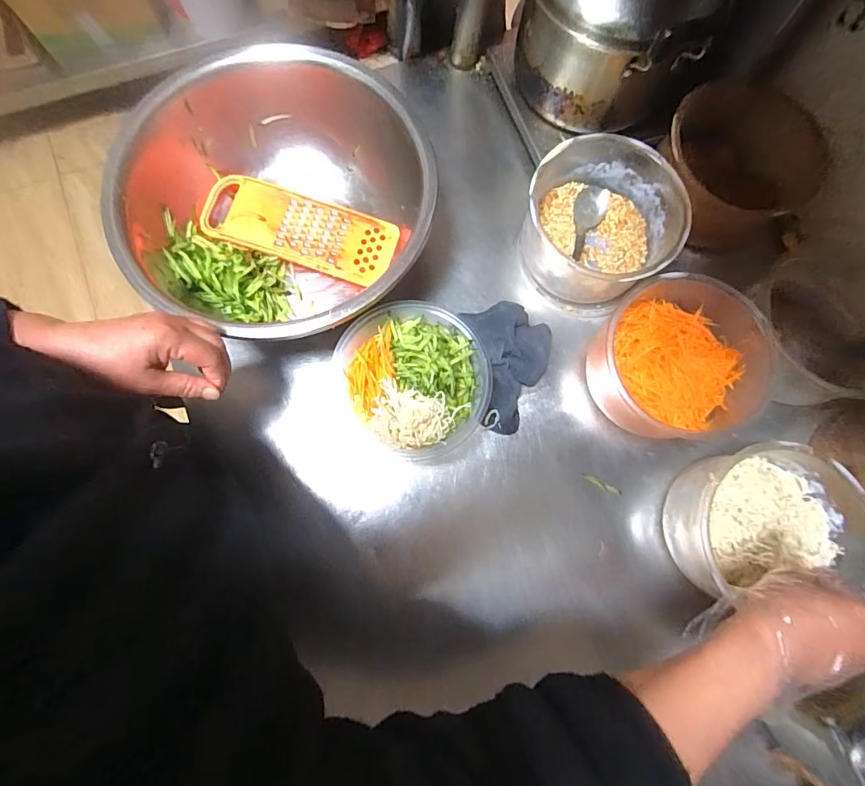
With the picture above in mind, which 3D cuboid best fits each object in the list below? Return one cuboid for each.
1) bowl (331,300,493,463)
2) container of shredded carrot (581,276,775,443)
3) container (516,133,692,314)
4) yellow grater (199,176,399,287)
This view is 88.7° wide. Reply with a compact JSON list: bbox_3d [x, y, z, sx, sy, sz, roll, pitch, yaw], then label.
[{"bbox_3d":[-0.022,-0.011,0.491,0.162,0.086,0.159,0,78,-1],"label":"bowl"},{"bbox_3d":[0.289,-0.035,0.519,0.198,0.059,0.174,-16,79,-5],"label":"container of shredded carrot"},{"bbox_3d":[0.195,-0.197,0.533,0.164,0.099,0.166,0,78,-1],"label":"container"},{"bbox_3d":[-0.166,-0.204,0.544,0.235,0.019,0.089,17,78,2],"label":"yellow grater"}]

